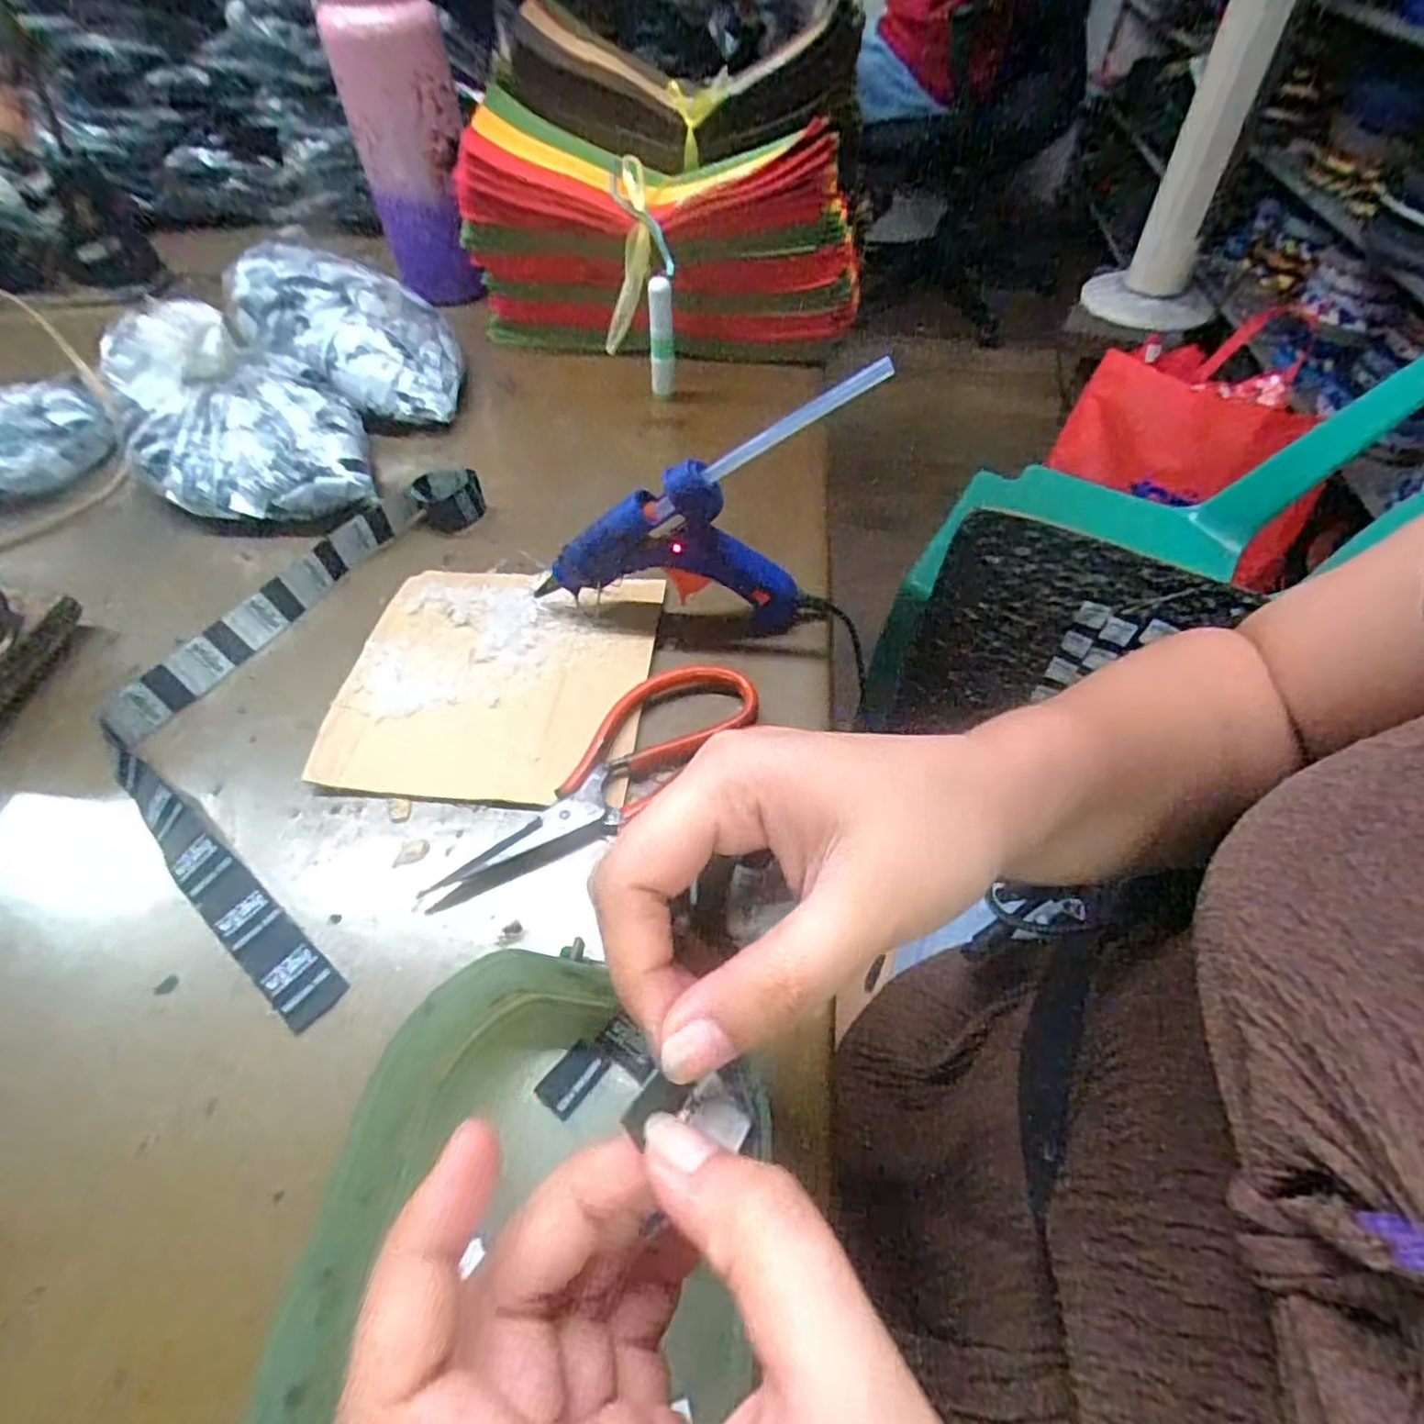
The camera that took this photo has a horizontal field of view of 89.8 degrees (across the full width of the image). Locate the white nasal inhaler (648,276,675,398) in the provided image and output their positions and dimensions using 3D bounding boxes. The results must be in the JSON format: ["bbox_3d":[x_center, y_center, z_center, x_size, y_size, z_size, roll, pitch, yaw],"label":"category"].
[{"bbox_3d":[-0.037,-0.272,0.523,0.018,0.082,0.019,-4,53,-2],"label":"white nasal inhaler"}]

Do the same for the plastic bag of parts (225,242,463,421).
[{"bbox_3d":[-0.267,-0.283,0.527,0.134,0.069,0.154,-25,57,-17],"label":"plastic bag of parts"}]

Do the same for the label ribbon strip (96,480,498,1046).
[{"bbox_3d":[-0.223,-0.018,0.372,0.144,0.018,0.326,0,53,1],"label":"label ribbon strip"}]

